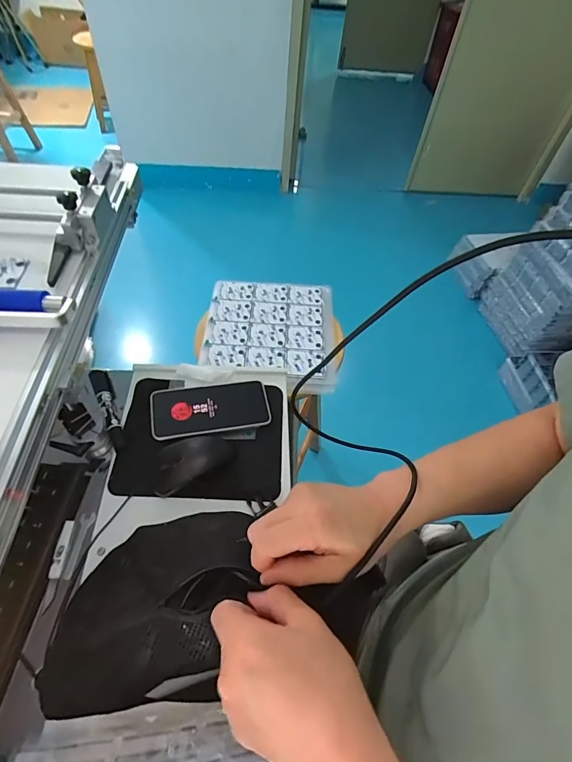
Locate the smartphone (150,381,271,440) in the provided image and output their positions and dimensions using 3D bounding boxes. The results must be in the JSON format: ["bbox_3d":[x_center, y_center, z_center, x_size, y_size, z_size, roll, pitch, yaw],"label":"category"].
[{"bbox_3d":[-0.106,0.039,0.553,0.164,0.015,0.089,-3,53,-12],"label":"smartphone"}]

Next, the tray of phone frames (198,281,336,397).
[{"bbox_3d":[-0.031,-0.100,0.747,0.242,0.022,0.259,4,53,-3],"label":"tray of phone frames"}]

